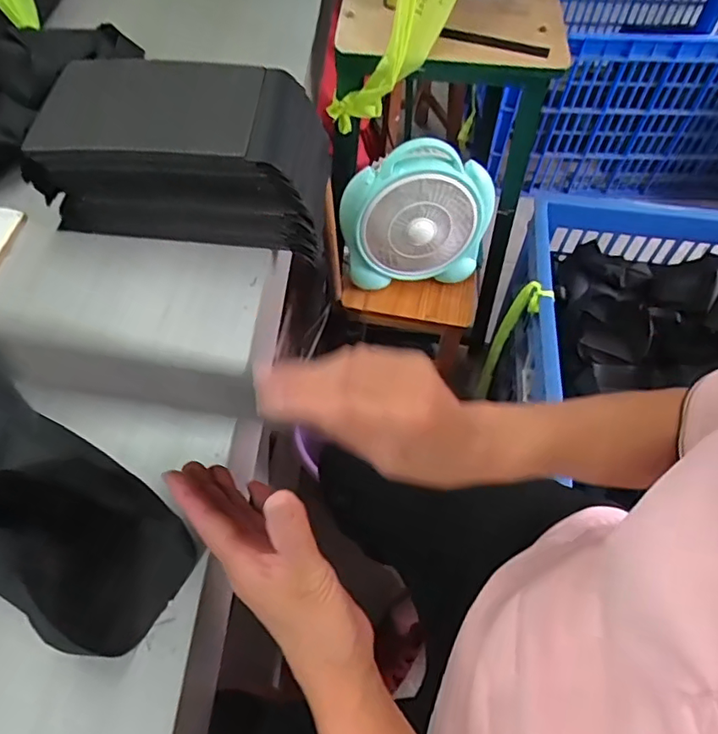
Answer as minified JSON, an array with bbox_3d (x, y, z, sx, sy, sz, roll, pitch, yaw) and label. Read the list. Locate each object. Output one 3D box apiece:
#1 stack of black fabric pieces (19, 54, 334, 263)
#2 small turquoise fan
[{"bbox_3d":[-0.188,-0.230,0.614,0.290,0.119,0.163,3,59,0],"label":"stack of black fabric pieces"},{"bbox_3d":[0.091,-0.241,0.895,0.240,0.218,0.095,-8,59,-7],"label":"small turquoise fan"}]

